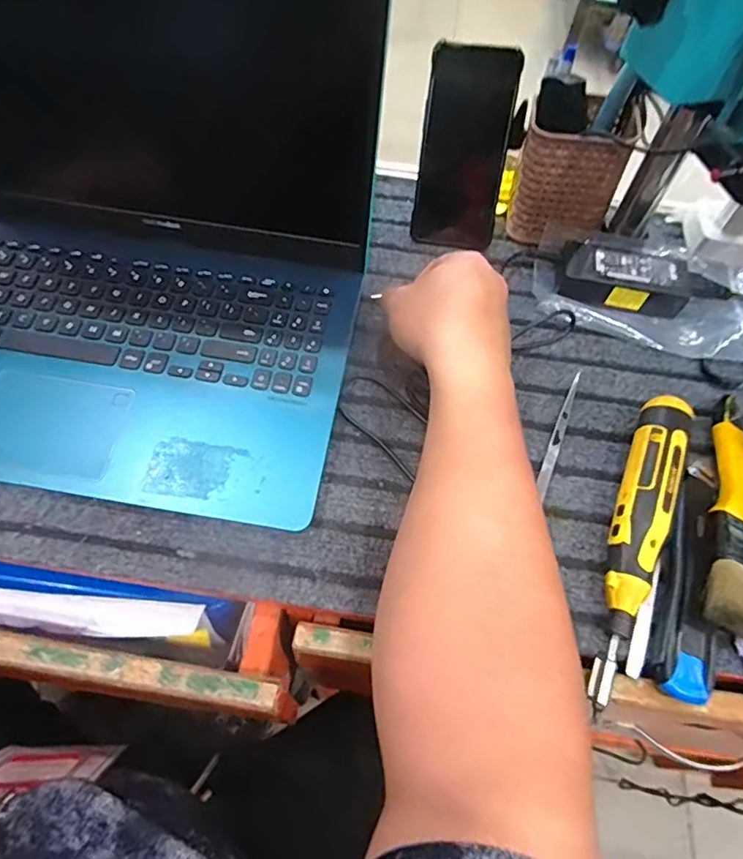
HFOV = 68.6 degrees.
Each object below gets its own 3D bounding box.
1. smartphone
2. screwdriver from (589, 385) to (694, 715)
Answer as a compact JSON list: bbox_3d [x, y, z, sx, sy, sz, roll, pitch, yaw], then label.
[{"bbox_3d":[0.082,-0.246,0.484,0.073,0.158,0.009,7,24,0],"label":"smartphone"},{"bbox_3d":[0.174,0.071,0.358,0.035,0.038,0.209,23,61,9],"label":"screwdriver"}]

